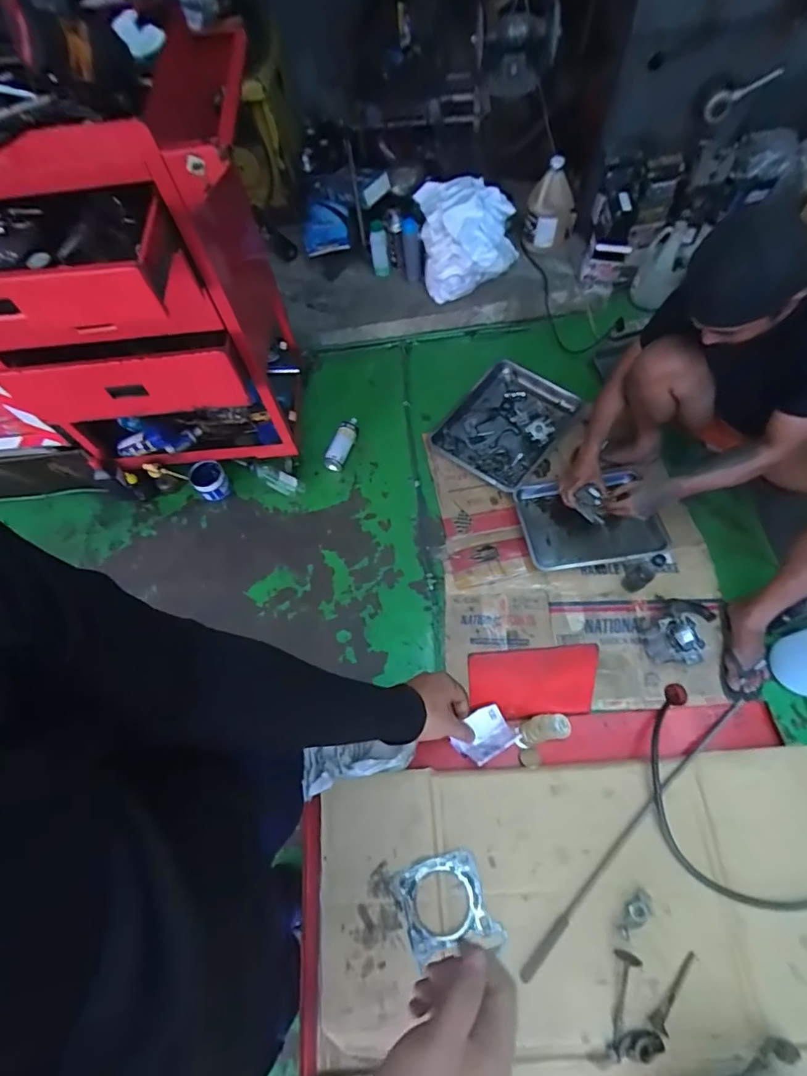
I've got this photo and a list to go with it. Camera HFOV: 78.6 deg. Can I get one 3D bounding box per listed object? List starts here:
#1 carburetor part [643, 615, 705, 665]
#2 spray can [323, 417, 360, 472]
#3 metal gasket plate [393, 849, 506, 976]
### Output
[{"bbox_3d":[0.697,0.270,1.272,0.117,0.117,0.130,-16,65,-3],"label":"carburetor part"},{"bbox_3d":[-0.195,-0.306,1.594,0.066,0.060,0.192,18,68,13],"label":"spray can"},{"bbox_3d":[0.048,0.415,0.553,0.096,0.006,0.099,-20,65,-7],"label":"metal gasket plate"}]

